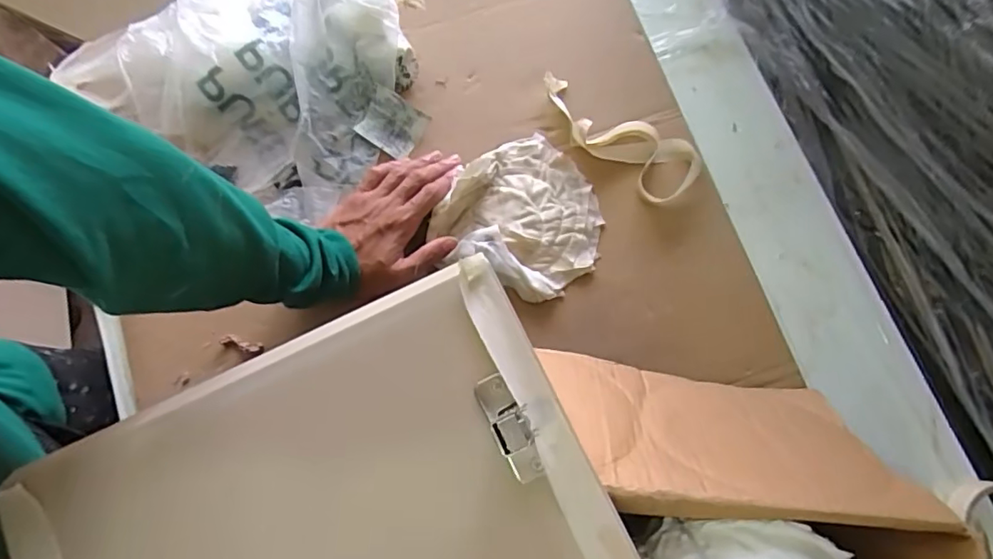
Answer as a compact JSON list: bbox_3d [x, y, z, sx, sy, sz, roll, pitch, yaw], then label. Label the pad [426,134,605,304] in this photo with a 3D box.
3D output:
[{"bbox_3d":[0.035,-0.067,0.558,0.151,0.032,0.154,33,81,8],"label":"pad"}]

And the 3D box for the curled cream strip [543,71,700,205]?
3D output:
[{"bbox_3d":[0.122,-0.148,0.576,0.184,0.032,0.072,30,80,7],"label":"curled cream strip"}]

